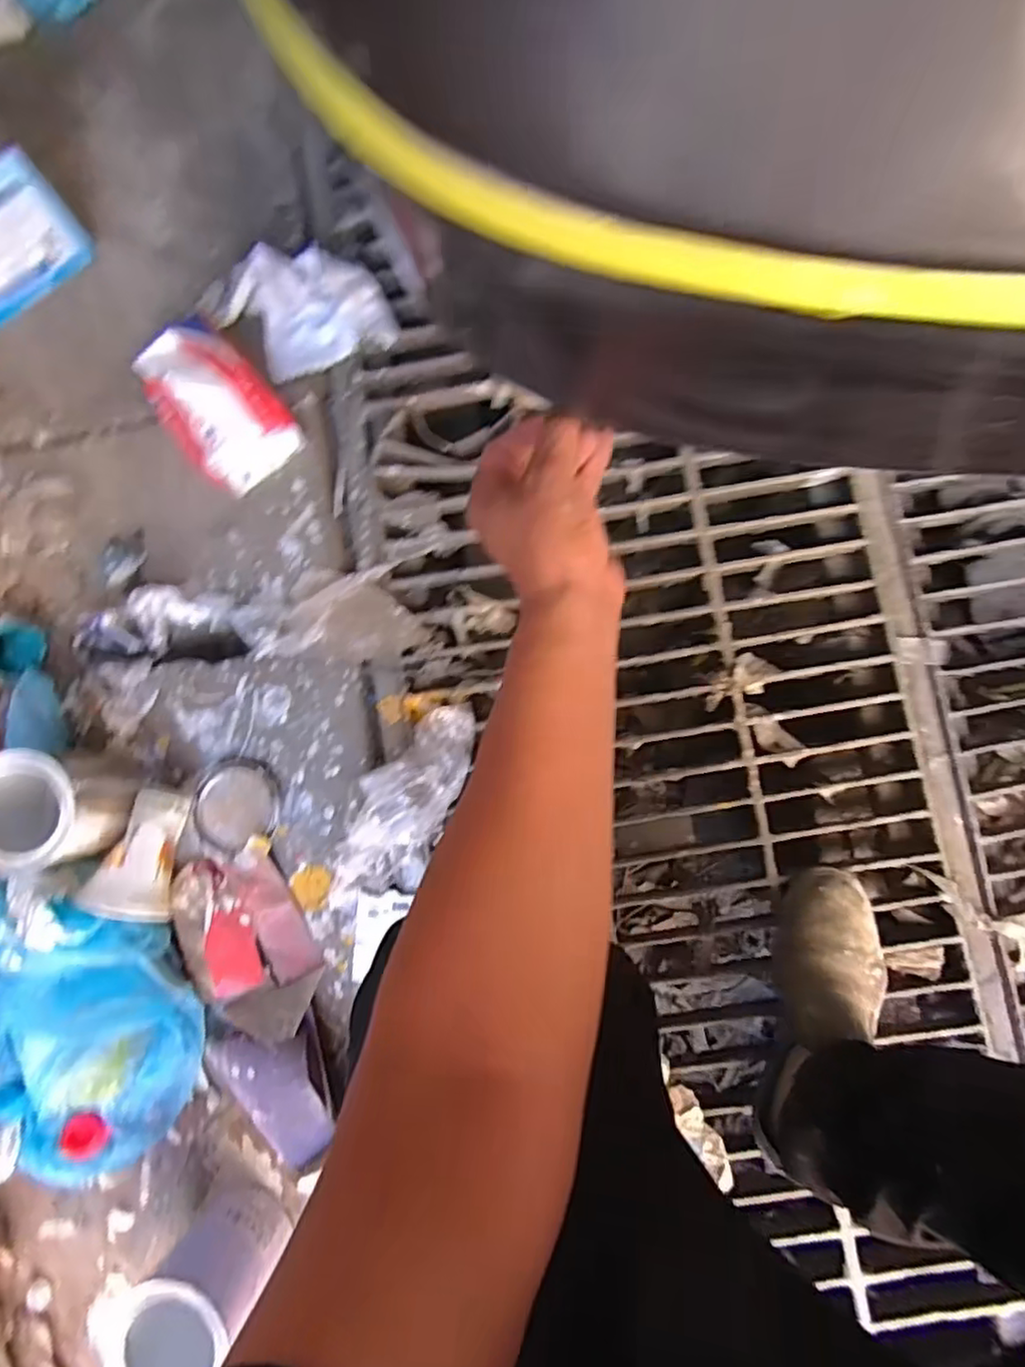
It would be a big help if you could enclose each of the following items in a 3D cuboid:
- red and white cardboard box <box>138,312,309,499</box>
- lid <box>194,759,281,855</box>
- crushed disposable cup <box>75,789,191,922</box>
[{"bbox_3d":[-0.330,-0.309,0.723,0.116,0.070,0.184,-38,84,-3],"label":"red and white cardboard box"},{"bbox_3d":[-0.299,0.134,0.713,0.090,0.010,0.097,3,84,1],"label":"lid"},{"bbox_3d":[-0.385,0.177,0.675,0.065,0.076,0.127,3,84,1],"label":"crushed disposable cup"}]

